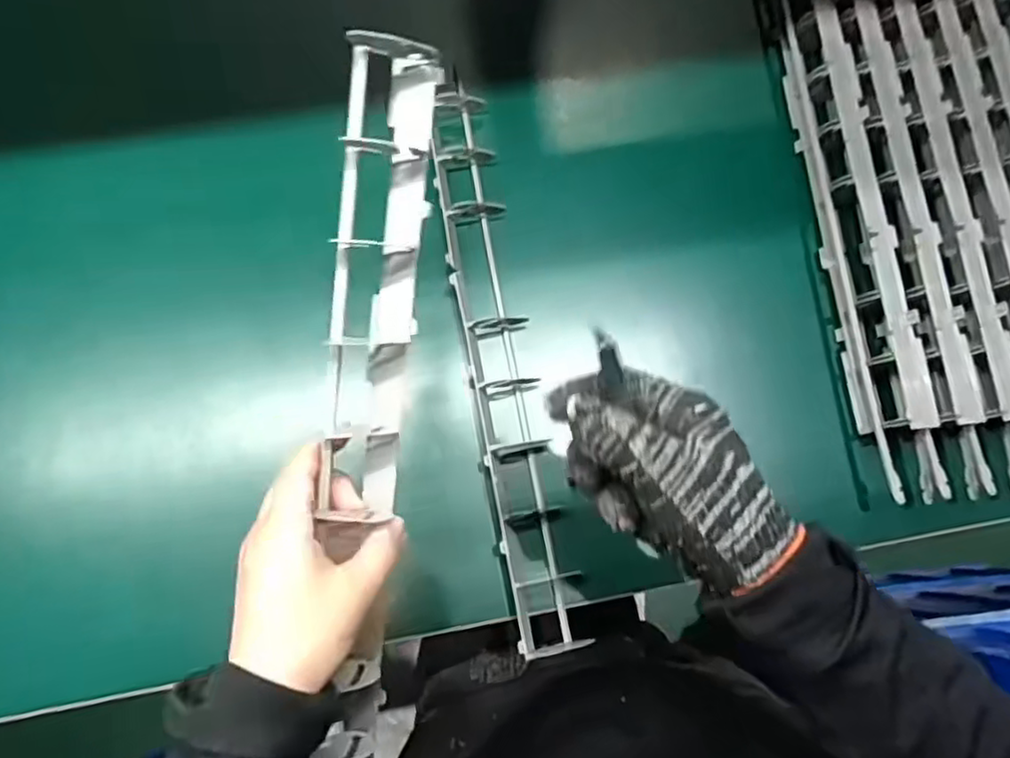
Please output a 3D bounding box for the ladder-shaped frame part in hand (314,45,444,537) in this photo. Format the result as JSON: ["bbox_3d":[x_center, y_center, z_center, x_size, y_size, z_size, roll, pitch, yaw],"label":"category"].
[{"bbox_3d":[-0.065,-0.045,0.351,0.038,0.028,0.238,7,98,3],"label":"ladder-shaped frame part in hand"}]

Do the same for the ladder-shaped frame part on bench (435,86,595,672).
[{"bbox_3d":[-0.005,-0.020,0.510,0.054,0.046,0.431,-10,78,-4],"label":"ladder-shaped frame part on bench"}]

